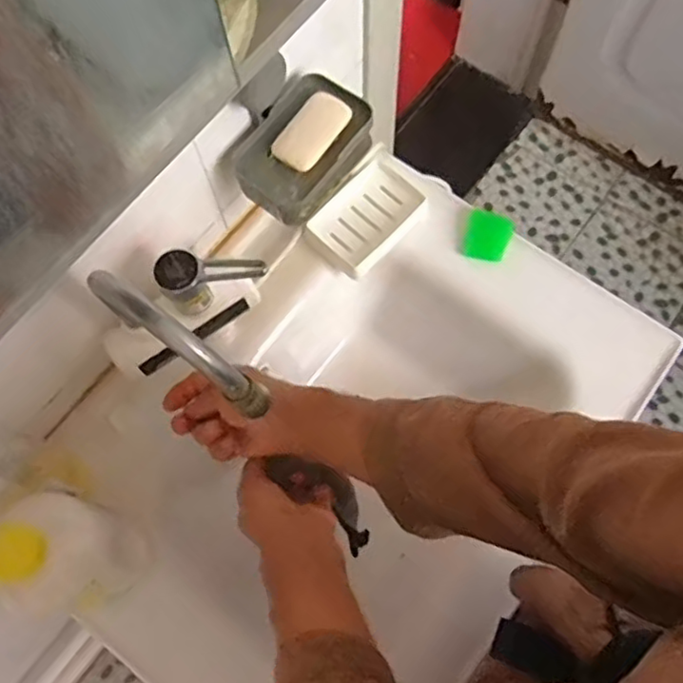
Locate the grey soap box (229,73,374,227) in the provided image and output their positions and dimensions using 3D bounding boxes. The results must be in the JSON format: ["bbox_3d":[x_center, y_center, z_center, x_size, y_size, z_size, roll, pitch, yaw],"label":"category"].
[{"bbox_3d":[-0.038,-0.188,0.640,0.091,0.046,0.139,35,75,13],"label":"grey soap box"}]

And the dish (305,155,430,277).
[{"bbox_3d":[0.031,-0.144,0.739,0.094,0.014,0.132,41,77,15],"label":"dish"}]

